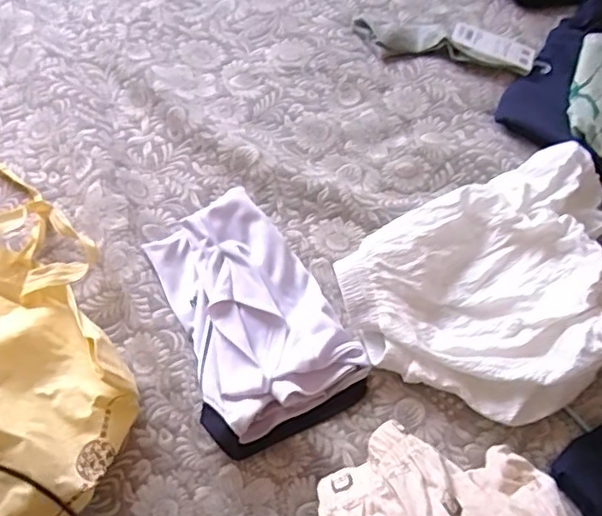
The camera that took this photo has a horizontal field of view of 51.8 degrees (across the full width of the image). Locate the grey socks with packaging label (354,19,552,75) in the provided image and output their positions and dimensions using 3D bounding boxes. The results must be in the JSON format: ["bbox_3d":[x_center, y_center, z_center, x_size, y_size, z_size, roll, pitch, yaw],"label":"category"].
[{"bbox_3d":[0.192,-0.276,0.793,0.242,0.020,0.062,10,61,6],"label":"grey socks with packaging label"}]

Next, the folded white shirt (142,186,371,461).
[{"bbox_3d":[-0.053,0.049,0.598,0.151,0.040,0.247,-25,63,-13],"label":"folded white shirt"}]

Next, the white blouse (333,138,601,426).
[{"bbox_3d":[0.200,0.027,0.599,0.293,0.063,0.225,-24,63,-12],"label":"white blouse"}]

